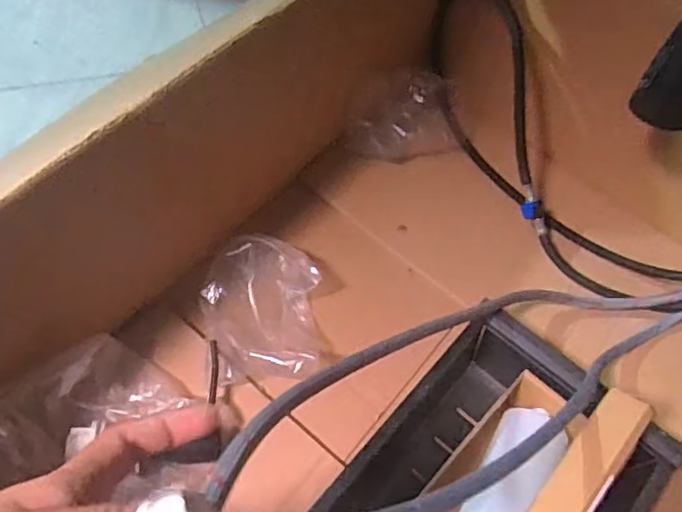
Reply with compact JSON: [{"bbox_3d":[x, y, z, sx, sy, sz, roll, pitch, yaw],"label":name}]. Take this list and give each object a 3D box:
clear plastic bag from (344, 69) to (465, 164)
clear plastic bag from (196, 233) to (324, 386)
[{"bbox_3d":[0.067,-0.146,0.678,0.134,0.060,0.071,-6,60,-9],"label":"clear plastic bag"},{"bbox_3d":[-0.070,0.045,0.574,0.102,0.032,0.135,-4,61,-11],"label":"clear plastic bag"}]

